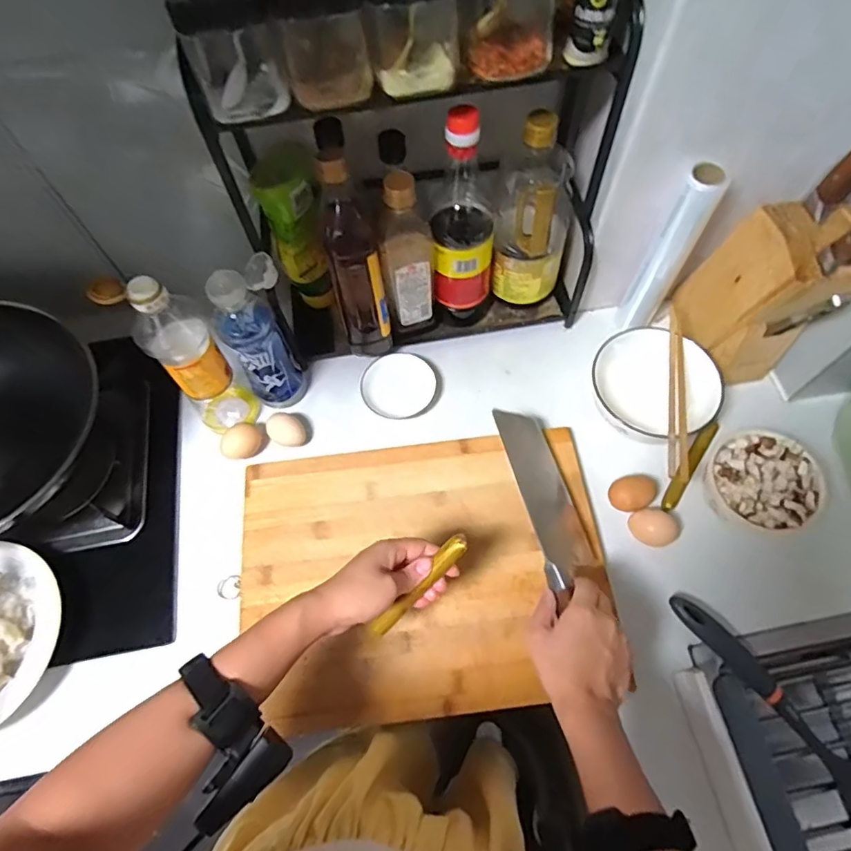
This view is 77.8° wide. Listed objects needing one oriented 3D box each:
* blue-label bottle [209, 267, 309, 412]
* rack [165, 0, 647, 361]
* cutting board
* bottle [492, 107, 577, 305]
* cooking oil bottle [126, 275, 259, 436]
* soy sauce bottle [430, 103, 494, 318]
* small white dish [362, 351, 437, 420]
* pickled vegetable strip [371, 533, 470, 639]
[{"bbox_3d":[-0.202,-0.101,0.630,0.063,0.208,0.060,-15,64,-5],"label":"blue-label bottle"},{"bbox_3d":[-0.001,-0.282,0.605,0.403,0.403,0.185,-10,64,-3],"label":"rack"},{"bbox_3d":[-0.005,0.162,0.608,0.406,0.022,0.303,-7,64,-1],"label":"cutting board"},{"bbox_3d":[0.137,-0.252,0.644,0.084,0.231,0.077,17,66,10],"label":"bottle"},{"bbox_3d":[-0.268,-0.077,0.604,0.068,0.231,0.063,-27,66,-11],"label":"cooking oil bottle"},{"bbox_3d":[0.048,-0.230,0.637,0.073,0.289,0.058,3,64,4],"label":"soy sauce bottle"},{"bbox_3d":[-0.036,-0.056,0.711,0.094,0.016,0.090,-1,64,2],"label":"small white dish"},{"bbox_3d":[-0.005,0.148,0.481,0.017,0.009,0.132,44,109,20],"label":"pickled vegetable strip"}]

